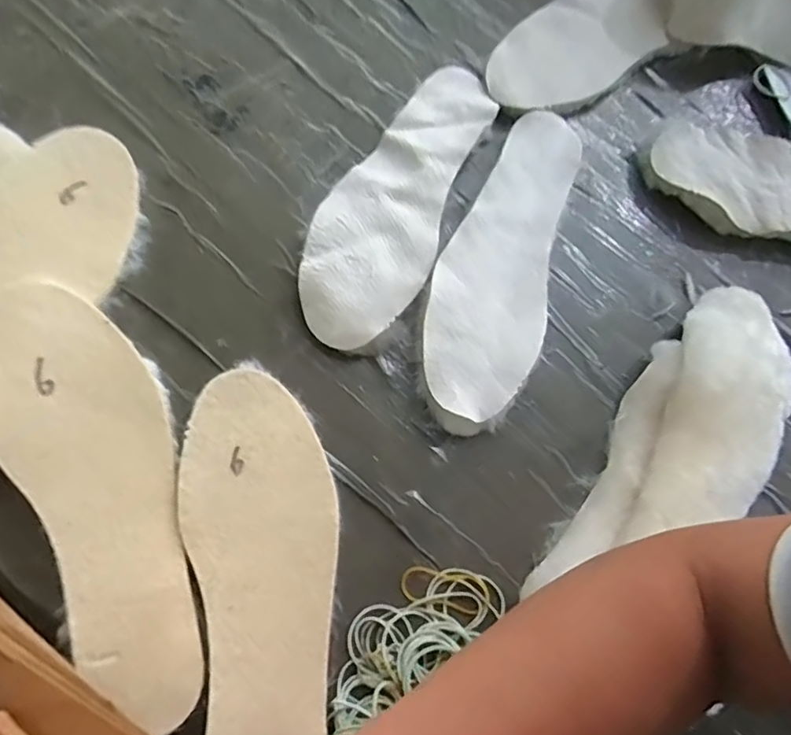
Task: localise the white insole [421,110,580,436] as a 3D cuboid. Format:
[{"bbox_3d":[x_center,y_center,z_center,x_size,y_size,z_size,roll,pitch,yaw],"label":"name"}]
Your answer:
[{"bbox_3d":[0.084,-0.087,0.424,0.088,0.016,0.274,19,74,-1],"label":"white insole"}]

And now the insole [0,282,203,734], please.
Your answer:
[{"bbox_3d":[-0.174,0.074,0.334,0.091,0.014,0.261,-24,84,-22],"label":"insole"}]

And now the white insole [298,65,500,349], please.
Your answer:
[{"bbox_3d":[0.005,-0.137,0.432,0.091,0.020,0.262,27,74,1],"label":"white insole"}]

